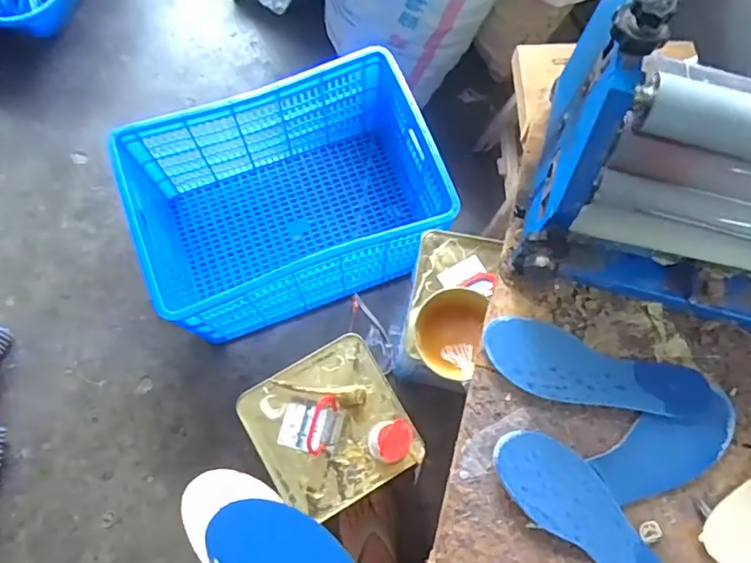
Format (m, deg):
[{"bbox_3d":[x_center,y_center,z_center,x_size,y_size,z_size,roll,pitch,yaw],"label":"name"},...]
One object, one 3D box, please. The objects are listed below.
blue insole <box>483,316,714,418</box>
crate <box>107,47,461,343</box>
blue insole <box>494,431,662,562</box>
[{"bbox_3d":[0.229,0.095,0.590,0.230,0.014,0.074,15,75,3],"label":"blue insole"},{"bbox_3d":[-0.184,-0.168,1.231,0.584,0.313,0.406,-21,76,-7],"label":"crate"},{"bbox_3d":[0.214,0.239,0.544,0.235,0.019,0.073,43,78,10],"label":"blue insole"}]

